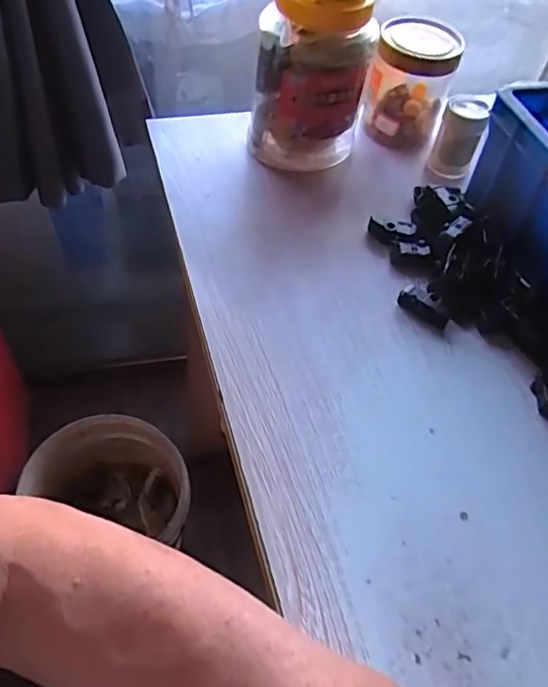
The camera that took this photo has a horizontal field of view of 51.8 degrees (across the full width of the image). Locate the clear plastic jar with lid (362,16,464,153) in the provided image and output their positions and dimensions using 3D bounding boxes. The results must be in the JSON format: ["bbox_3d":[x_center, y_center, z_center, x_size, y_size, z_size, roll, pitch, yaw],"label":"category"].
[{"bbox_3d":[0.146,-0.279,0.615,0.084,0.120,0.076,14,53,5],"label":"clear plastic jar with lid"}]

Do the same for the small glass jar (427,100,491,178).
[{"bbox_3d":[0.195,-0.217,0.599,0.045,0.077,0.036,16,54,7],"label":"small glass jar"}]

